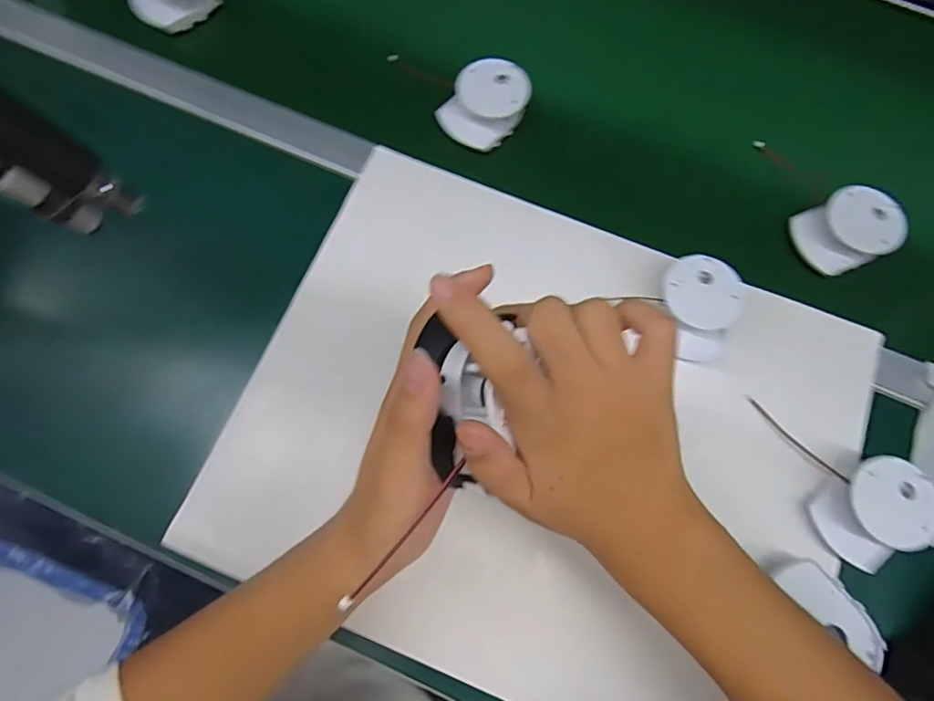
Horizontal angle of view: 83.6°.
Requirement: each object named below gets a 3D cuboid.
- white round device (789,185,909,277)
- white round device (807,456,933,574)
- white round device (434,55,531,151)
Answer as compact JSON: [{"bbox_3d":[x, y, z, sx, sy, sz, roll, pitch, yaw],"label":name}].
[{"bbox_3d":[0.336,-0.106,0.459,0.080,0.030,0.064,-22,75,-8],"label":"white round device"},{"bbox_3d":[0.305,0.120,0.390,0.079,0.030,0.064,-29,77,-9],"label":"white round device"},{"bbox_3d":[0.014,-0.232,0.489,0.074,0.033,0.079,34,76,8],"label":"white round device"}]

